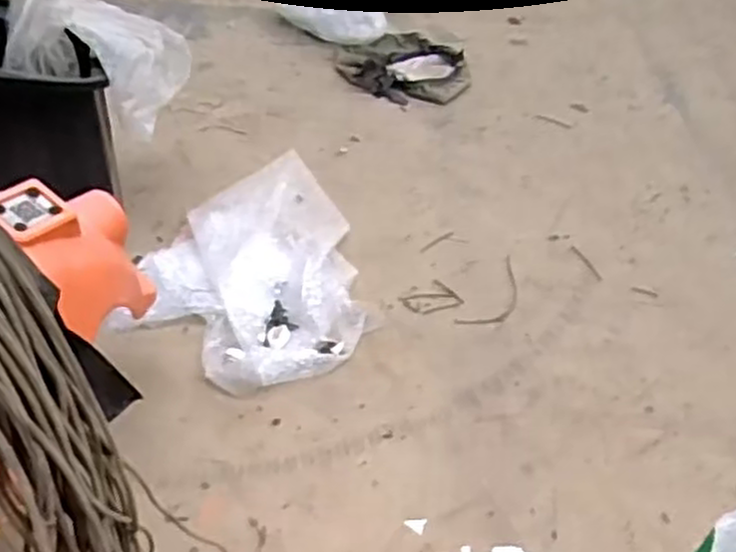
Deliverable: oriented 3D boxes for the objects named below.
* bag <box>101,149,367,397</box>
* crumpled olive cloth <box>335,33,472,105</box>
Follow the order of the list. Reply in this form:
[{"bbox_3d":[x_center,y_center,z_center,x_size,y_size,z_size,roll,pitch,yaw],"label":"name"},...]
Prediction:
[{"bbox_3d":[-0.137,-0.032,1.186,0.331,0.045,0.502,17,43,15],"label":"bag"},{"bbox_3d":[0.079,-0.490,1.739,0.300,0.044,0.306,4,41,1],"label":"crumpled olive cloth"}]

